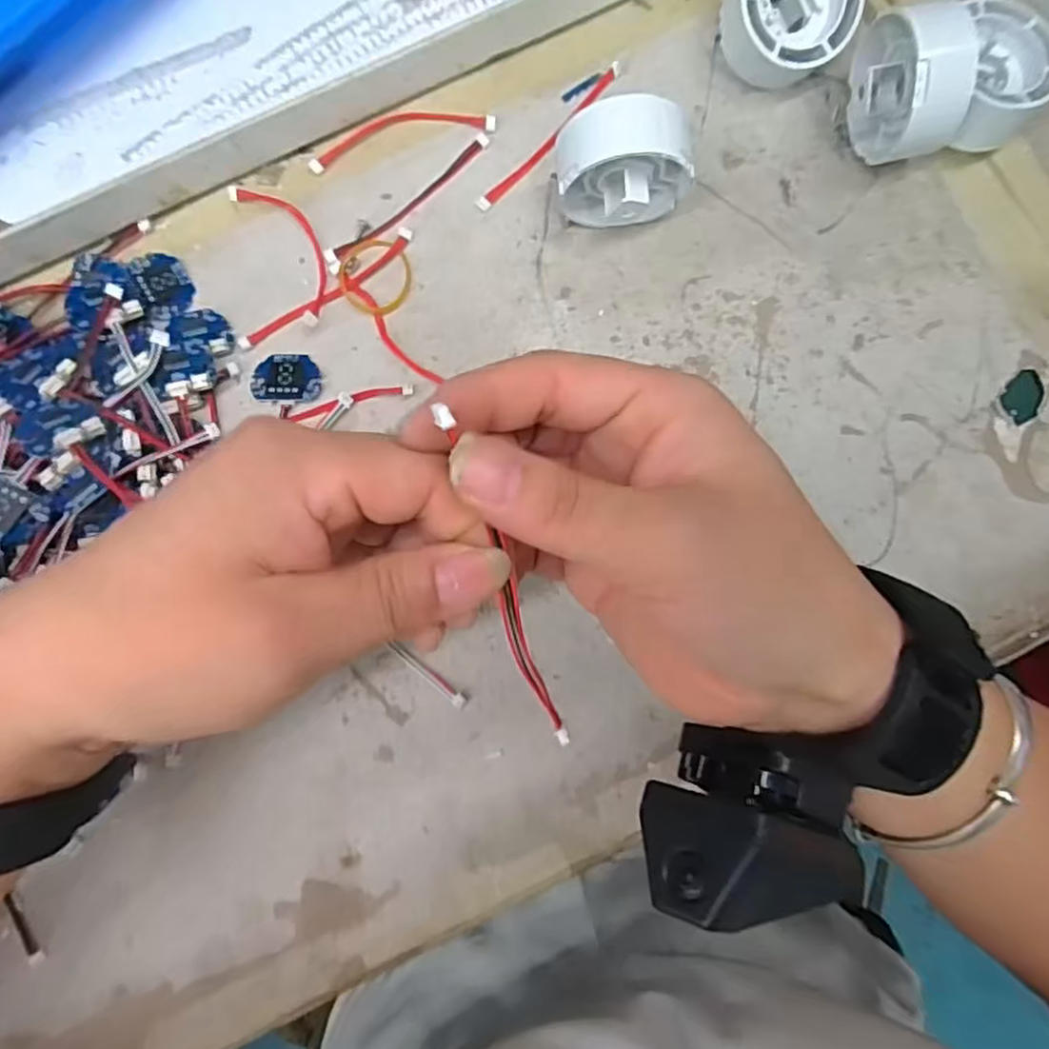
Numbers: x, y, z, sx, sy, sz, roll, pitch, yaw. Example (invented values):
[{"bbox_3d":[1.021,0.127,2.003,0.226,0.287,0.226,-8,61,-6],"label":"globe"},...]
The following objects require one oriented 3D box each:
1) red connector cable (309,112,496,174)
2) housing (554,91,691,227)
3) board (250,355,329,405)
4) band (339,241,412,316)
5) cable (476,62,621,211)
[{"bbox_3d":[-0.056,-0.176,0.307,0.084,0.004,0.020,-15,83,-1],"label":"red connector cable"},{"bbox_3d":[0.040,-0.143,0.281,0.054,0.051,0.031,-4,83,0],"label":"housing"},{"bbox_3d":[-0.101,-0.062,0.293,0.032,0.004,0.022,-1,83,0],"label":"board"},{"bbox_3d":[-0.065,-0.108,0.300,0.030,0.006,0.032,0,83,1],"label":"band"},{"bbox_3d":[0.012,-0.173,0.306,0.007,0.004,0.091,43,85,5],"label":"cable"}]

